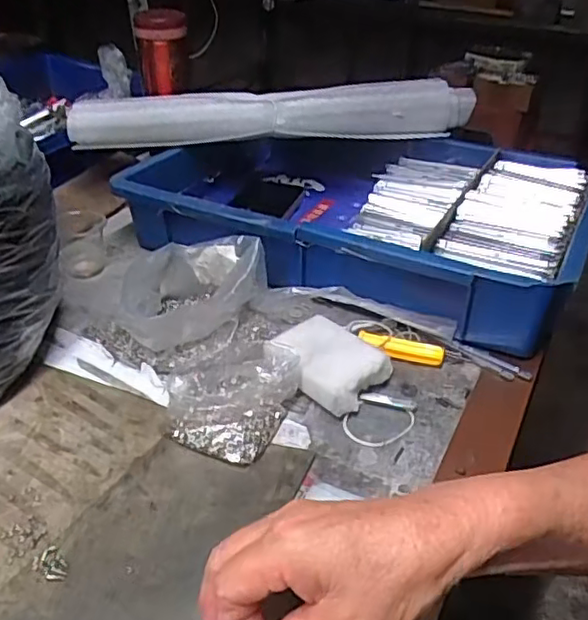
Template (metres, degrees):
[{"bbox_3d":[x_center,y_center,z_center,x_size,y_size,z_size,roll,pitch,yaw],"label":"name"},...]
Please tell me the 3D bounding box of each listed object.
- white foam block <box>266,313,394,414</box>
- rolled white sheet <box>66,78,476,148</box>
[{"bbox_3d":[0.025,0.041,0.475,0.083,0.029,0.062,28,42,35],"label":"white foam block"},{"bbox_3d":[-0.017,-0.214,0.684,0.436,0.052,0.040,-1,34,-5],"label":"rolled white sheet"}]

